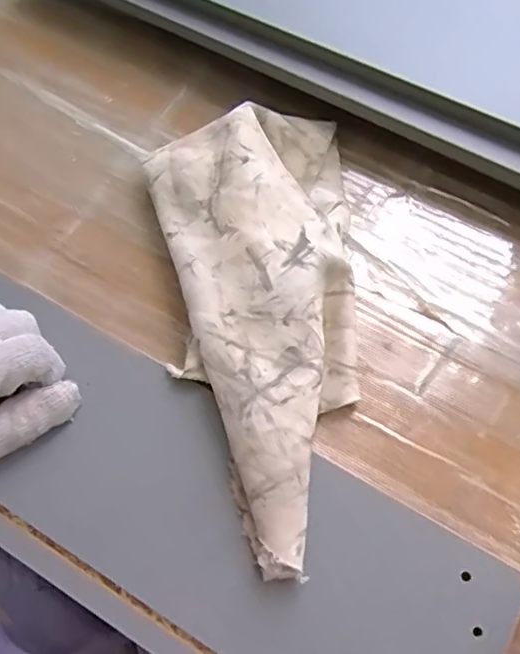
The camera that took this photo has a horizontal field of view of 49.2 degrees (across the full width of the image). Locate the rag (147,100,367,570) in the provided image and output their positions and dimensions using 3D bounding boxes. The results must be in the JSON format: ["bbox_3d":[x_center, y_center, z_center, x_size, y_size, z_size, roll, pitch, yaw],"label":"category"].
[{"bbox_3d":[0.008,-0.012,0.342,0.131,0.043,0.289,-9,68,-3],"label":"rag"}]

